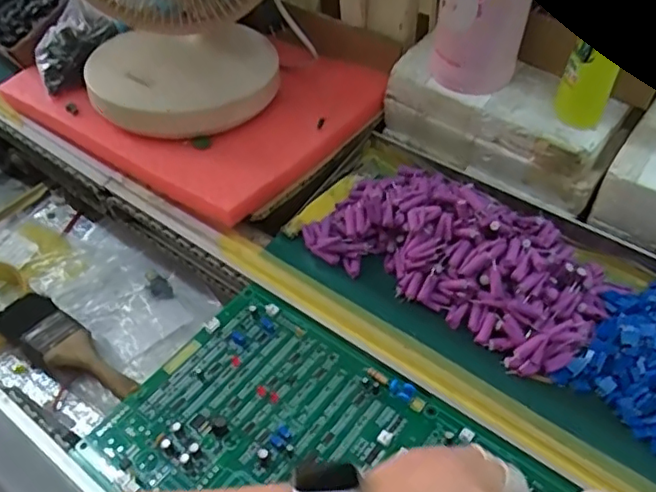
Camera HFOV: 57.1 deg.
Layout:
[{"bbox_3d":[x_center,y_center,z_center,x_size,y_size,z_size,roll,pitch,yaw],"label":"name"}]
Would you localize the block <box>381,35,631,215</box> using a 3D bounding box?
[{"bbox_3d":[0.170,-0.126,0.606,0.224,0.079,0.094,29,55,24],"label":"block"}]

